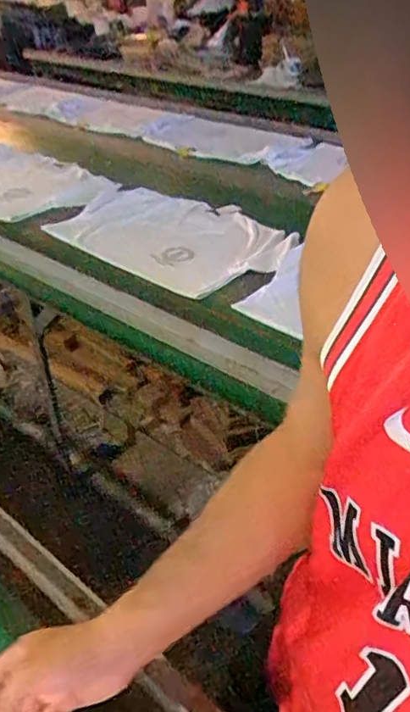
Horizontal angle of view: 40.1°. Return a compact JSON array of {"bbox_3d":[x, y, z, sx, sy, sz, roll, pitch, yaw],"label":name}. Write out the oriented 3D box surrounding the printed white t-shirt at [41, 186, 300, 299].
[{"bbox_3d":[-0.075,-0.305,1.382,0.573,0.033,0.403,21,37,28],"label":"printed white t-shirt"}]

